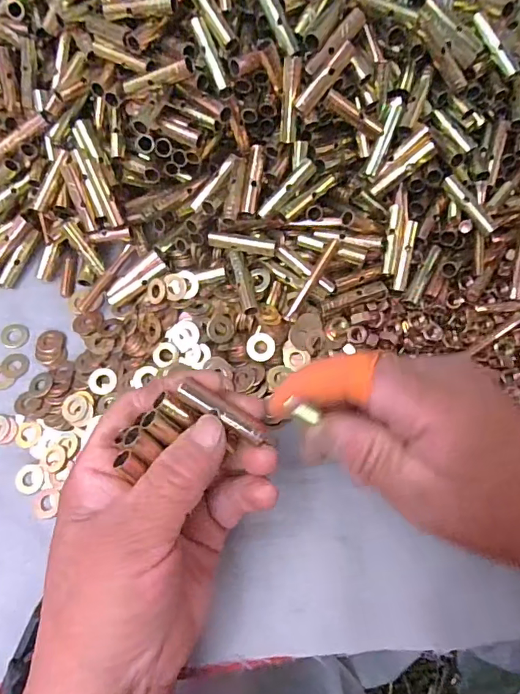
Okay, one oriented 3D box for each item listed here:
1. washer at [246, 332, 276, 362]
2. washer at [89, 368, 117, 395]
[{"bbox_3d":[0.001,0.000,0.288,0.017,0.004,0.017,-1,79,7],"label":"washer"},{"bbox_3d":[-0.097,0.021,0.294,0.017,0.004,0.016,0,70,0],"label":"washer"}]

